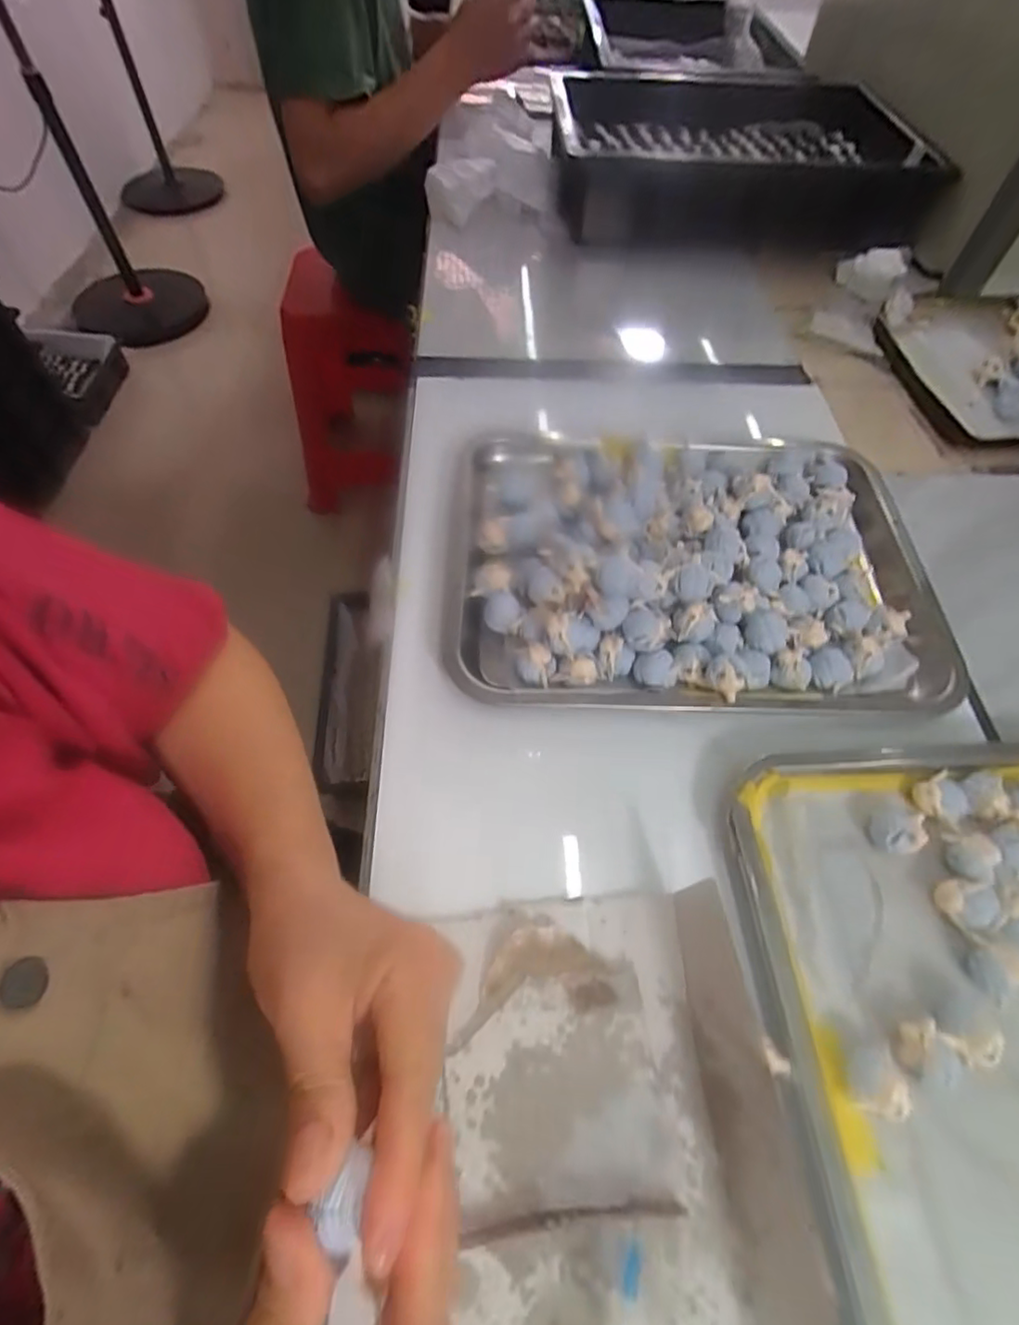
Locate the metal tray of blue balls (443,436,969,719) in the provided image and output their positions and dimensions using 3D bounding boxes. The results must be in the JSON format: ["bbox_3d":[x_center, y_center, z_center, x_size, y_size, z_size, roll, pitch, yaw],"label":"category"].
[{"bbox_3d":[0.139,-0.086,0.432,0.361,0.059,0.255,1,58,-2],"label":"metal tray of blue balls"}]

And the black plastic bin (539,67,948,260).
[{"bbox_3d":[0.295,-0.665,0.772,0.425,0.083,0.321,3,58,-1],"label":"black plastic bin"}]

